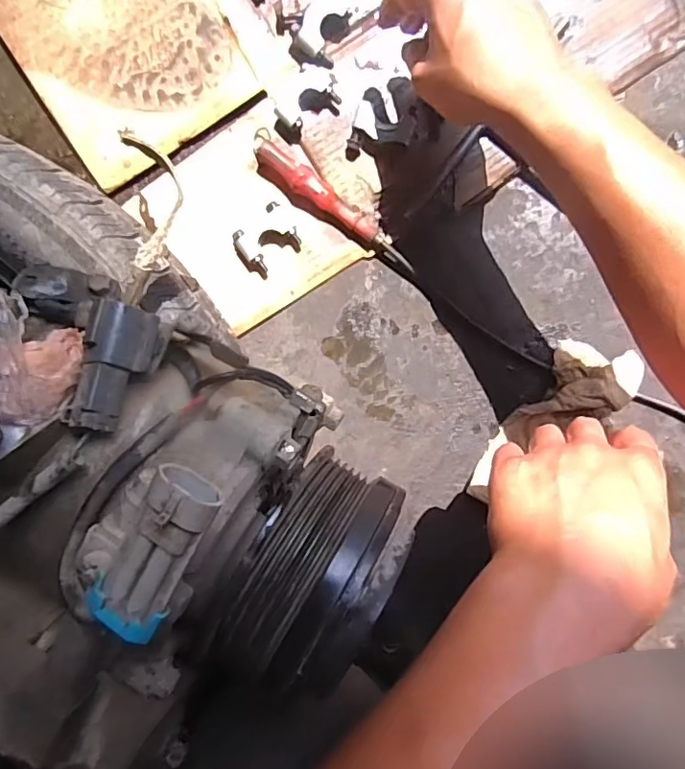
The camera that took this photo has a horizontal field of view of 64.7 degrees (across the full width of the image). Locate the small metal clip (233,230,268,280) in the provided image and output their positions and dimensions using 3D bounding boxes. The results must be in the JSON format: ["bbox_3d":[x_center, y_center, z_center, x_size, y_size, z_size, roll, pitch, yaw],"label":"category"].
[{"bbox_3d":[-0.076,-0.105,0.443,0.016,0.010,0.043,-36,104,3],"label":"small metal clip"}]

